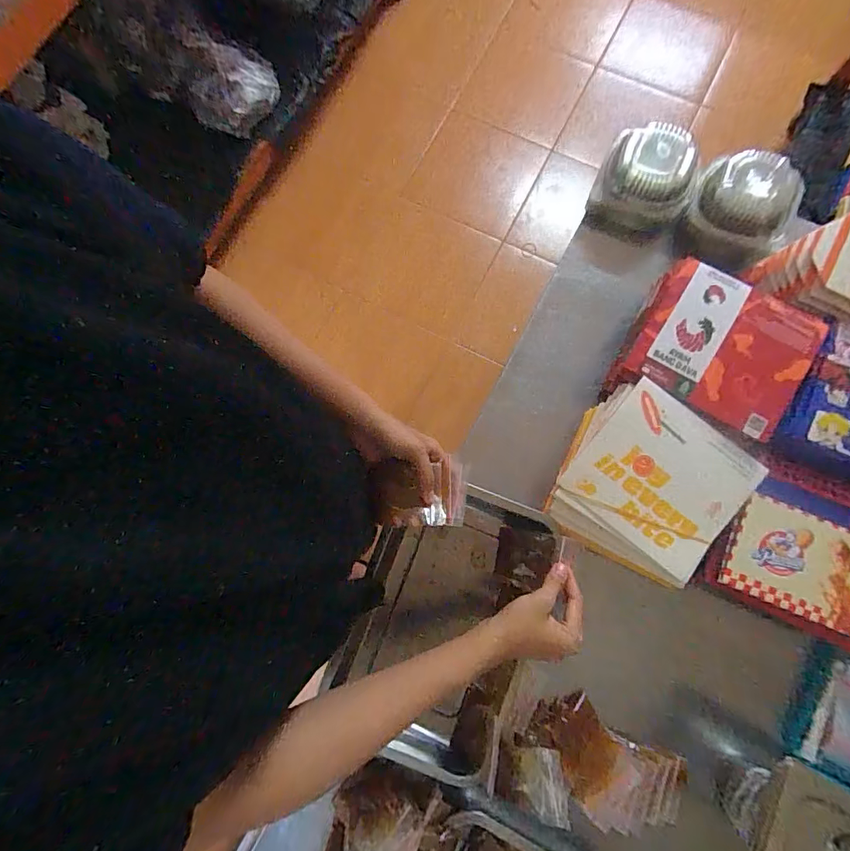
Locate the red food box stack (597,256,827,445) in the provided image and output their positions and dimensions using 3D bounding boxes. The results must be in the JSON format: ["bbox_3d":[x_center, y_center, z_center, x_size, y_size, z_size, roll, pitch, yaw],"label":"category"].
[{"bbox_3d":[0.343,-0.084,0.556,0.183,0.082,0.175,29,81,7],"label":"red food box stack"}]

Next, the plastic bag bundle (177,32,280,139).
[{"bbox_3d":[-0.621,-1.083,1.459,0.272,0.181,0.167,7,79,3],"label":"plastic bag bundle"}]

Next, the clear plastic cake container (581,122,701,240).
[{"bbox_3d":[0.305,-0.336,0.631,0.126,0.083,0.120,22,80,6],"label":"clear plastic cake container"}]

